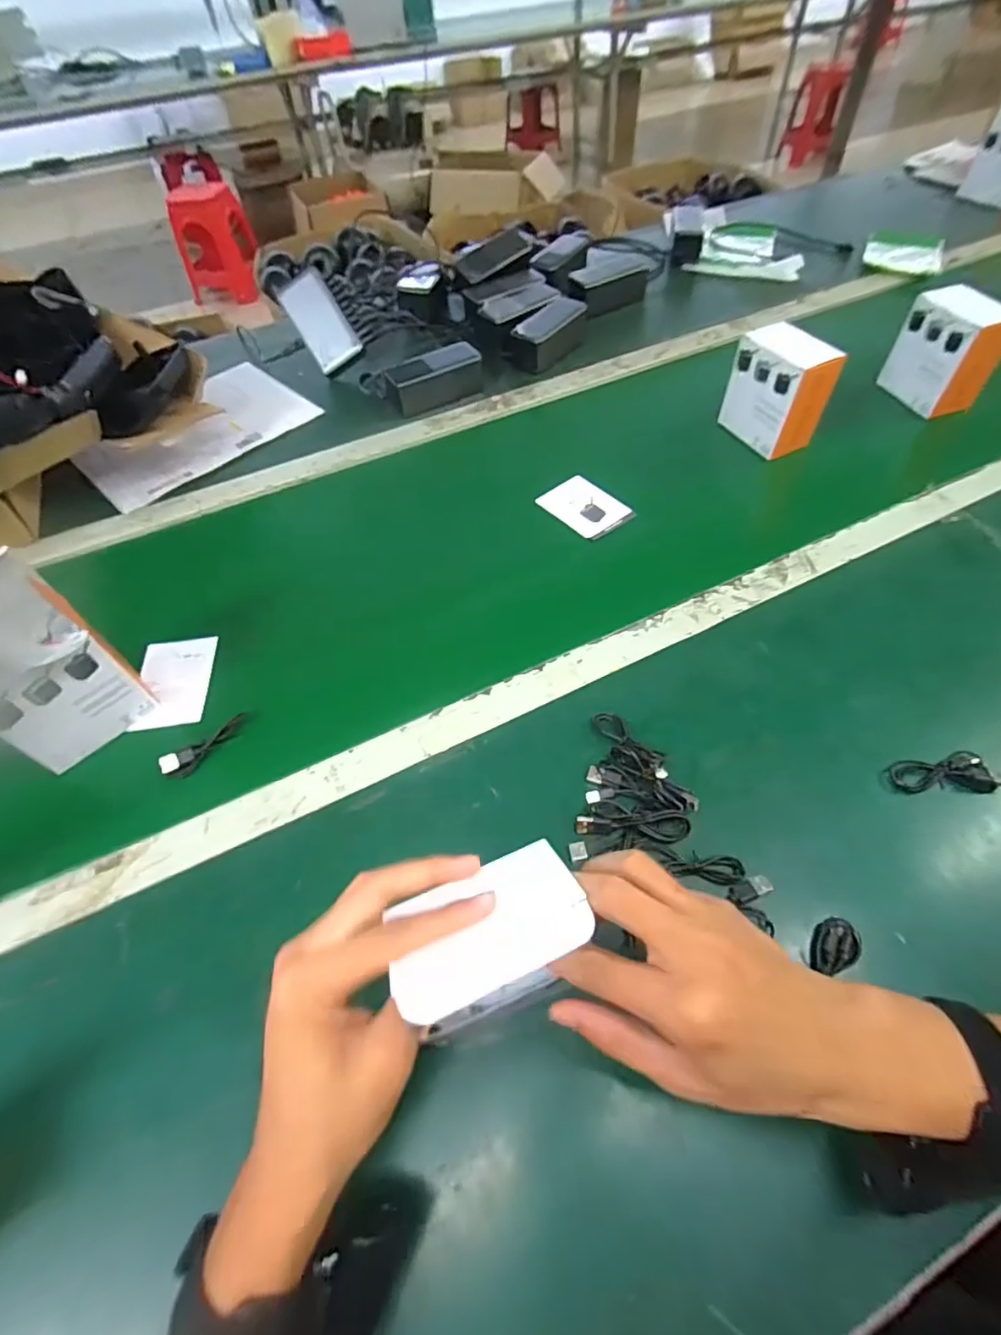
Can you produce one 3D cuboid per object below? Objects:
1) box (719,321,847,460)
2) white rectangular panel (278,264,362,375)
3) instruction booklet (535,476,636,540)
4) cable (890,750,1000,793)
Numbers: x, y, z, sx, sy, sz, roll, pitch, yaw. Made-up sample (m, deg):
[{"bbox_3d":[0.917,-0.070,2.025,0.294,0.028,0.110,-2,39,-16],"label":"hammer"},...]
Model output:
[{"bbox_3d":[0.333,-0.332,0.678,0.062,0.110,0.109,-28,59,-15],"label":"box"},{"bbox_3d":[-0.256,-0.493,0.801,0.068,0.017,0.132,-30,97,10],"label":"white rectangular panel"},{"bbox_3d":[0.097,-0.189,0.664,0.071,0.009,0.099,-35,61,-19],"label":"instruction booklet"},{"bbox_3d":[0.349,0.084,0.443,0.081,0.019,0.032,-2,56,1],"label":"cable"}]

